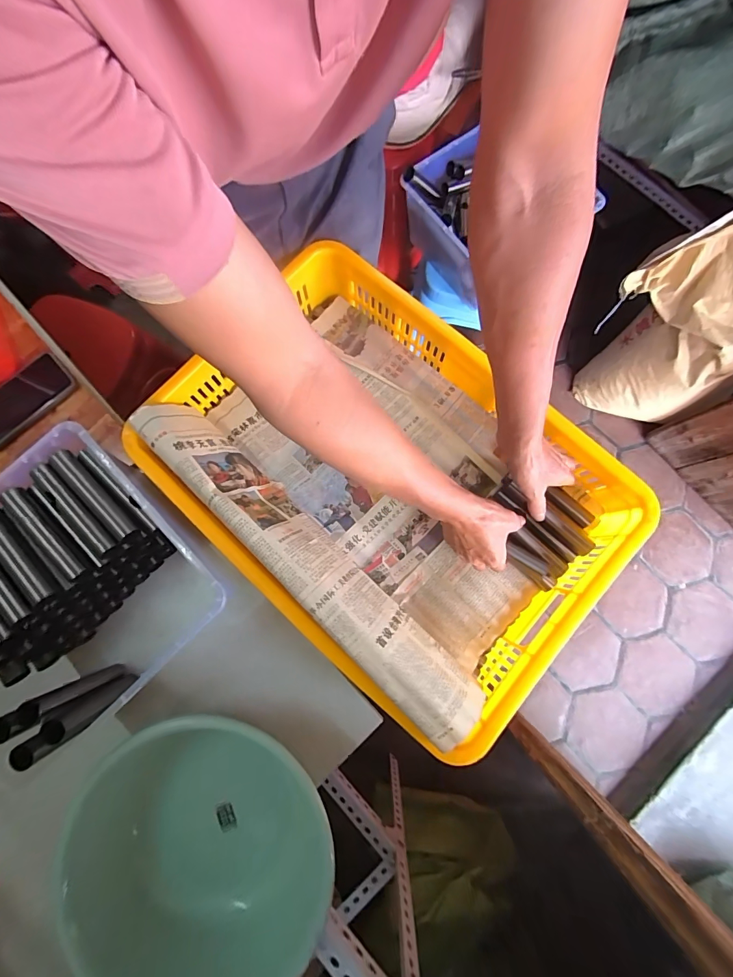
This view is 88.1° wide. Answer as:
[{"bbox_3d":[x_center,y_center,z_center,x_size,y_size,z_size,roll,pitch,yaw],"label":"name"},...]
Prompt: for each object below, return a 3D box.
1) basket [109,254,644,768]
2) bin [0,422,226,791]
[{"bbox_3d":[0.029,-0.016,0.519,0.582,0.126,0.412,42,83,8],"label":"basket"},{"bbox_3d":[-0.365,0.129,0.497,0.309,0.153,0.298,-38,81,-5],"label":"bin"}]

